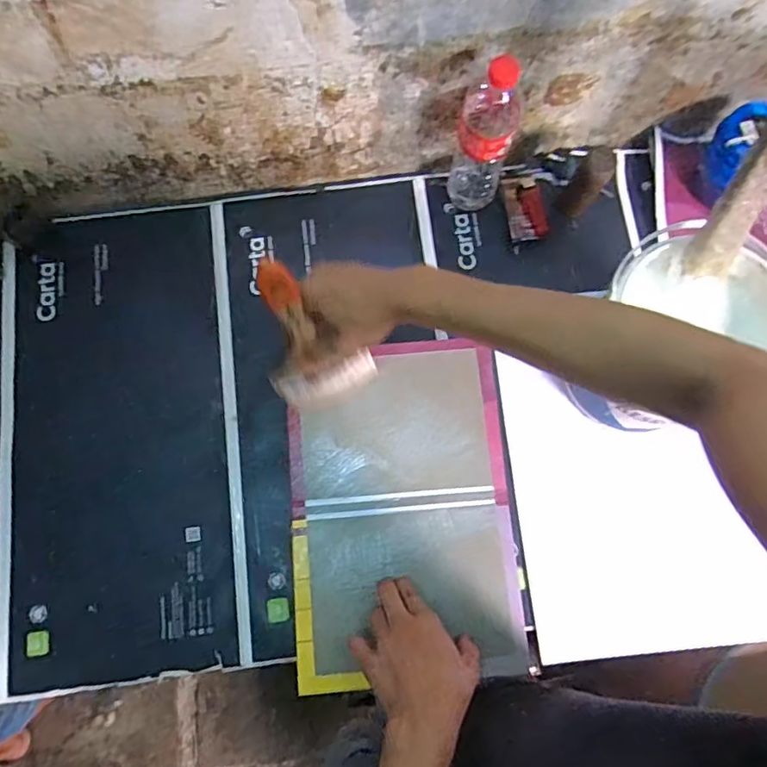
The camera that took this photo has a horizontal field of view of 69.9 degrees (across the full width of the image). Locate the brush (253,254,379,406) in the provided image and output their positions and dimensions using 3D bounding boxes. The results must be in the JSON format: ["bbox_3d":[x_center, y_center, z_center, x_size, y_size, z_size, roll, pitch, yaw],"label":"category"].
[{"bbox_3d":[-0.062,-0.040,0.496,0.097,0.195,0.024,-17,58,-4],"label":"brush"}]

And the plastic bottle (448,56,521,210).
[{"bbox_3d":[0.119,-0.287,0.652,0.063,0.229,0.056,15,78,3],"label":"plastic bottle"}]

